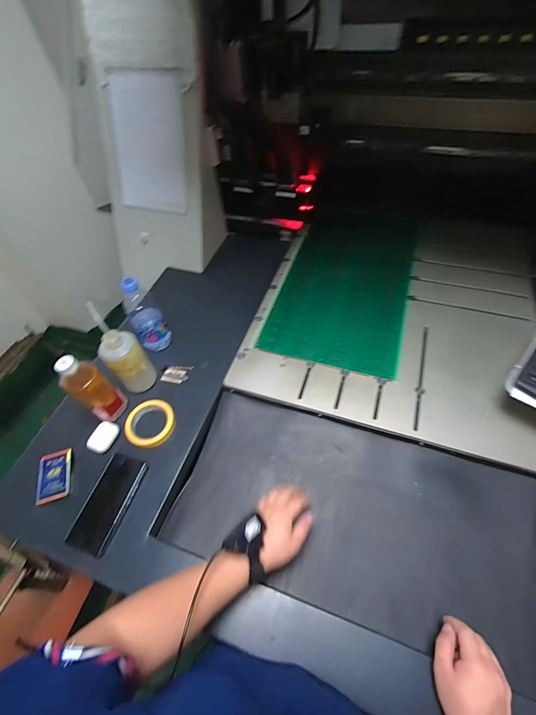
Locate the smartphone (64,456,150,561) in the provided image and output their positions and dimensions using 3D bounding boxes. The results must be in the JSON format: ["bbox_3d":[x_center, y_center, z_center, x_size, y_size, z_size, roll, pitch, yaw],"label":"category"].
[{"bbox_3d":[-0.294,0.265,0.605,0.079,0.015,0.163,14,57,14],"label":"smartphone"}]

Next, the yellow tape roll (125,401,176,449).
[{"bbox_3d":[-0.247,0.136,0.688,0.099,0.020,0.100,-2,55,3],"label":"yellow tape roll"}]

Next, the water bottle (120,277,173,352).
[{"bbox_3d":[-0.281,-0.092,0.755,0.071,0.198,0.067,-27,57,-14],"label":"water bottle"}]

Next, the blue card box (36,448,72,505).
[{"bbox_3d":[-0.409,0.225,0.628,0.057,0.013,0.091,-16,56,-6],"label":"blue card box"}]

